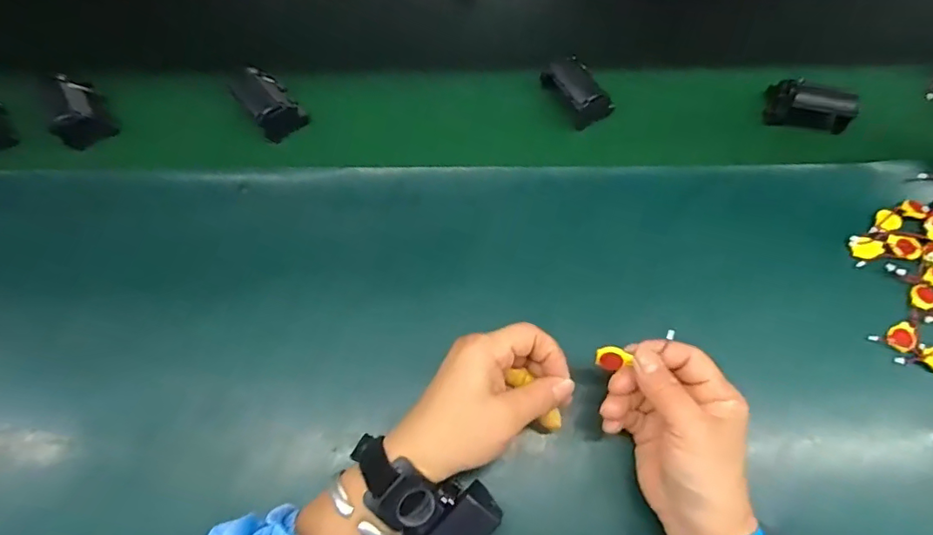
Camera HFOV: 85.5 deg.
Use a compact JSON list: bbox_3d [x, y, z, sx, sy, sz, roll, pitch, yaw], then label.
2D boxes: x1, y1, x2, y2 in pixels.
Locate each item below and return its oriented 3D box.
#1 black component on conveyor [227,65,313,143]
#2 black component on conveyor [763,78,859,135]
[{"bbox_3d":[-0.194,-0.160,0.497,0.059,0.047,0.050,41,71,18],"label":"black component on conveyor"},{"bbox_3d":[0.342,-0.160,0.492,0.084,0.046,0.034,12,65,6],"label":"black component on conveyor"}]

